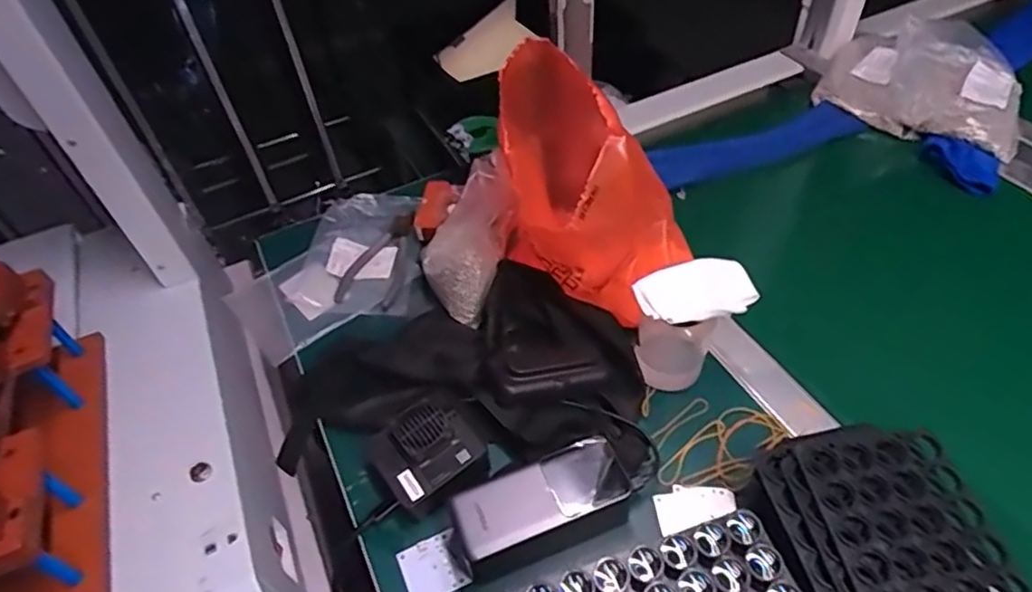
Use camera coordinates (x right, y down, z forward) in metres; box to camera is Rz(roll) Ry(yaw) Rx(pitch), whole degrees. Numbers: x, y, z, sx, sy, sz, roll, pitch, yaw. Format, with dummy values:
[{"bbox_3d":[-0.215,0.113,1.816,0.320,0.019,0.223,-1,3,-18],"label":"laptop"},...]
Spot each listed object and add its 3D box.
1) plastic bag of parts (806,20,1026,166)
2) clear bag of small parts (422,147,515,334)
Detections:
[{"bbox_3d":[0.534,-0.296,0.814,0.233,0.081,0.211,21,54,22],"label":"plastic bag of parts"},{"bbox_3d":[-0.051,-0.061,0.615,0.088,0.069,0.171,16,91,18],"label":"clear bag of small parts"}]

